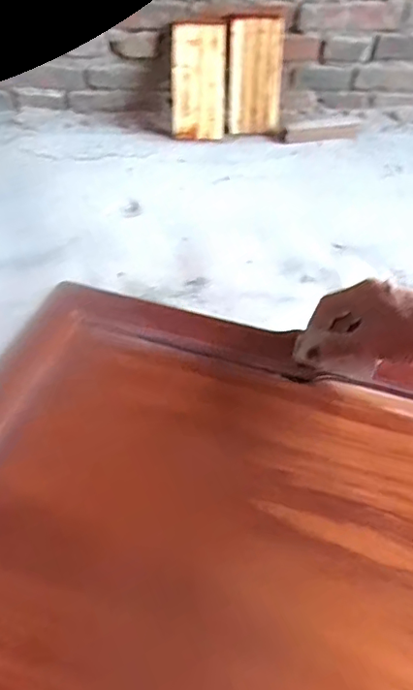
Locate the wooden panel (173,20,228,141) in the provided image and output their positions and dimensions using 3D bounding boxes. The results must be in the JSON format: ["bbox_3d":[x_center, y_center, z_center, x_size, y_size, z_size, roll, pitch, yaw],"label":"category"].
[{"bbox_3d":[-0.015,-0.668,1.396,0.132,0.267,0.033,-2,12,-9],"label":"wooden panel"}]

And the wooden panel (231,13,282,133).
[{"bbox_3d":[0.125,-0.694,1.418,0.125,0.269,0.023,0,18,-2],"label":"wooden panel"}]

